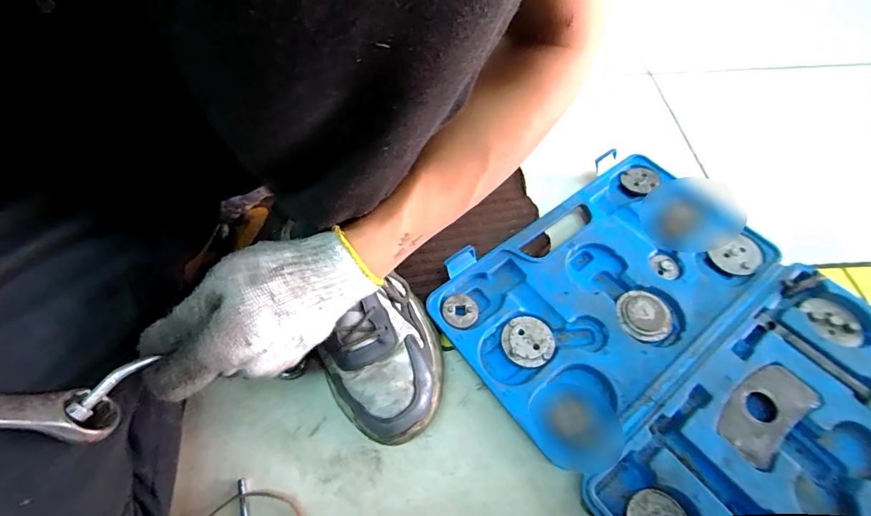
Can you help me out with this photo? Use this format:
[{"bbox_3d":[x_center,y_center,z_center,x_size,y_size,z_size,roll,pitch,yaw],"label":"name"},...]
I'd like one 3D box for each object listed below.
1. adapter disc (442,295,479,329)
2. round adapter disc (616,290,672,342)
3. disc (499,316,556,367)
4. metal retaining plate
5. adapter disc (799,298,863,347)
[{"bbox_3d":[0.024,0.053,0.403,0.034,0.008,0.034,-1,58,1],"label":"adapter disc"},{"bbox_3d":[0.208,0.056,0.400,0.051,0.007,0.050,-1,58,1],"label":"round adapter disc"},{"bbox_3d":[0.089,0.080,0.391,0.048,0.006,0.049,-1,58,1],"label":"disc"},{"bbox_3d":[0.285,0.131,0.352,0.097,0.006,0.047,-33,61,-17],"label":"metal retaining plate"},{"bbox_3d":[0.393,0.063,0.402,0.045,0.006,0.054,-30,62,-16],"label":"adapter disc"}]

